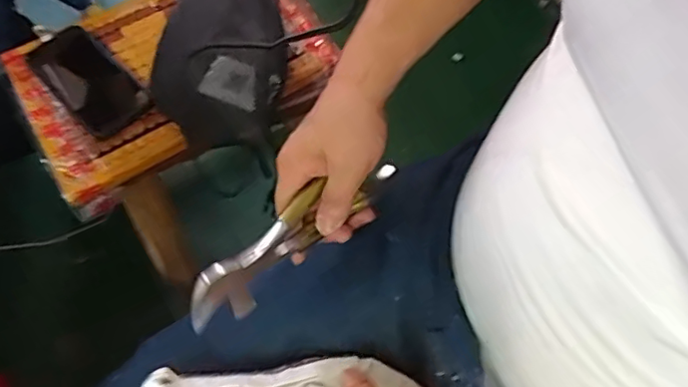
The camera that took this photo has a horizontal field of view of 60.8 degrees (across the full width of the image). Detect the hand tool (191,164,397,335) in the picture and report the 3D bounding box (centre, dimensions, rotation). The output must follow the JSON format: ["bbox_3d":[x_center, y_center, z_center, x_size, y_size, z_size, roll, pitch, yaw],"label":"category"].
[{"bbox_3d":[-0.037,0.029,0.437,0.031,0.038,0.191,40,64,21],"label":"hand tool"}]

